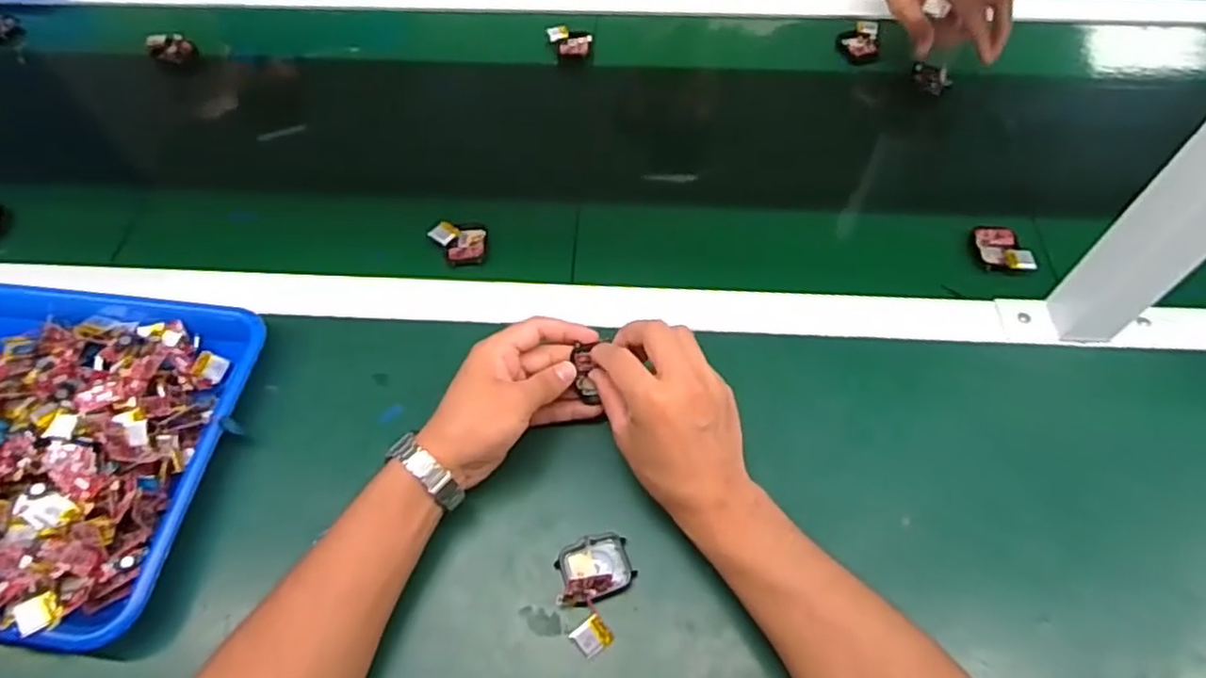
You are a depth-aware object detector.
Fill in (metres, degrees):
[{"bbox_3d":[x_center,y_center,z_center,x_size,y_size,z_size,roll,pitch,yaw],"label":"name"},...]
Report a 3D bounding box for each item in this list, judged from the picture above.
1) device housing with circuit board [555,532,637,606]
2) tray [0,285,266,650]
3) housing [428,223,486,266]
[{"bbox_3d":[-0.007,0.150,0.447,0.051,0.016,0.040,-19,59,-10],"label":"device housing with circuit board"},{"bbox_3d":[-0.437,0.066,0.486,0.331,0.056,0.251,7,58,6],"label":"tray"},{"bbox_3d":[-0.128,-0.084,0.599,0.047,0.012,0.040,-2,58,1],"label":"housing"}]

